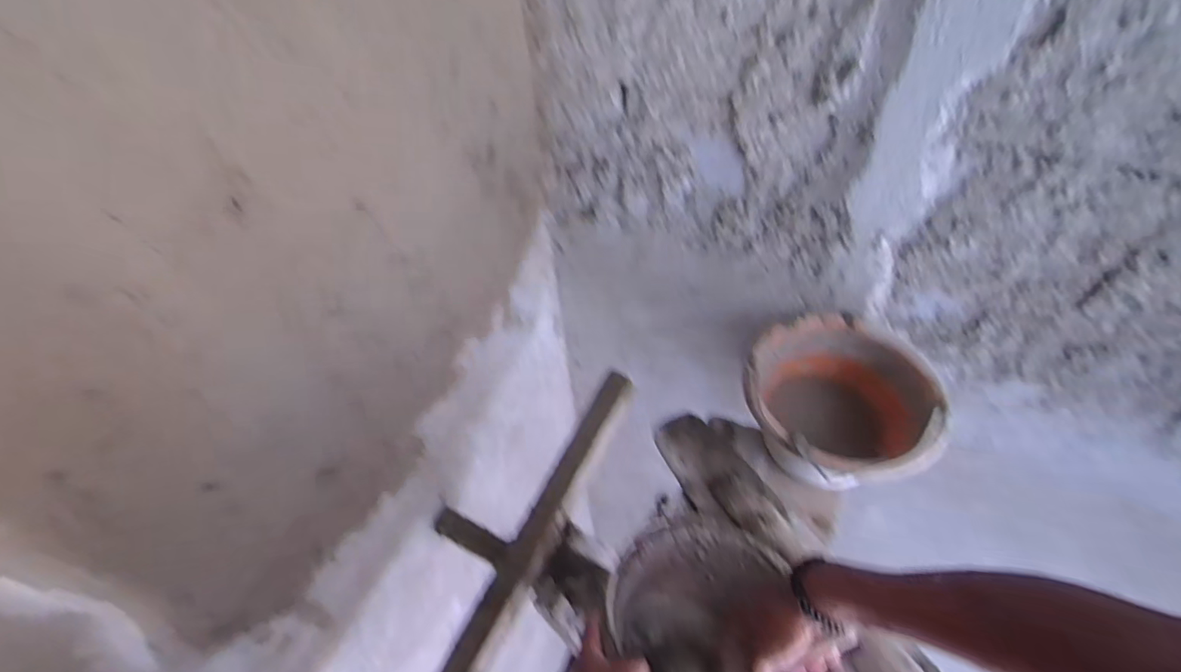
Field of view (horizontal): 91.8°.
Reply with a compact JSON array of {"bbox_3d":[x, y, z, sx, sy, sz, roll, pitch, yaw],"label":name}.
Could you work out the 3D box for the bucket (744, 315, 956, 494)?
[{"bbox_3d":[0.347,0.119,0.830,0.256,0.187,0.241,-2,51,2],"label":"bucket"}]

